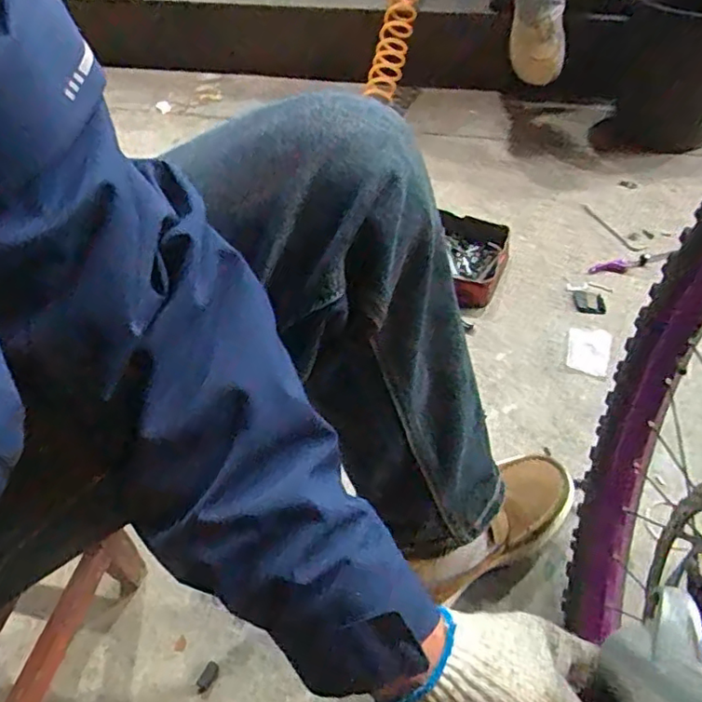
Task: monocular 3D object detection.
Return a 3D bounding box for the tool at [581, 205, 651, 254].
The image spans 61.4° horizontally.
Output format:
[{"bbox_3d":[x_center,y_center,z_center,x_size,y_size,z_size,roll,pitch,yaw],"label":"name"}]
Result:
[{"bbox_3d":[0.447,-0.210,1.014,0.019,0.012,0.150,-23,53,-13],"label":"tool"}]

